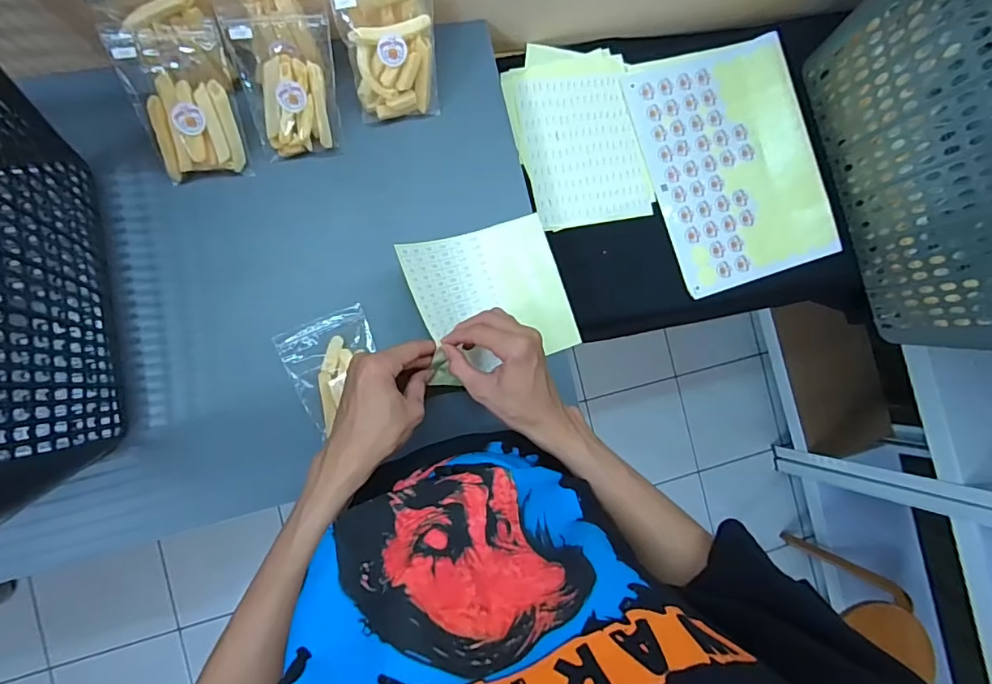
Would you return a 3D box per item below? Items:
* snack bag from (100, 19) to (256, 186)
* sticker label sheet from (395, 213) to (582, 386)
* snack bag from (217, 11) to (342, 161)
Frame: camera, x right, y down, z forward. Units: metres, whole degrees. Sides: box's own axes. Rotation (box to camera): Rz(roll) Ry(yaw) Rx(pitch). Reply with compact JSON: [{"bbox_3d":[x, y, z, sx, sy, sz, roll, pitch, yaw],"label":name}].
[{"bbox_3d":[-0.308,-0.237,0.509,0.089,0.032,0.138,-16,123,-20],"label":"snack bag"},{"bbox_3d":[0.000,-0.050,0.563,0.175,0.068,0.158,-19,91,-10],"label":"sticker label sheet"},{"bbox_3d":[-0.209,-0.264,0.529,0.092,0.030,0.130,-15,125,-11],"label":"snack bag"}]

